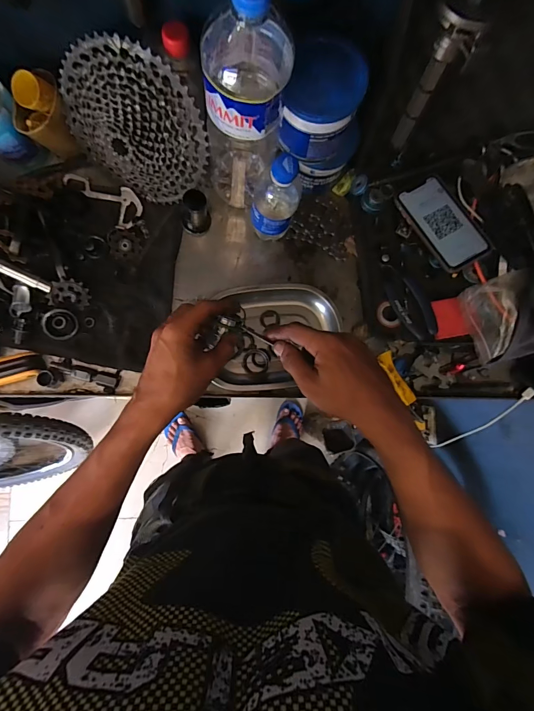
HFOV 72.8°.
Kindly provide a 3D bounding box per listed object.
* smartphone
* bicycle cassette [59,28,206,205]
[{"bbox_3d":[0.263,-0.199,0.543,0.080,0.015,0.151,-28,77,-2],"label":"smartphone"},{"bbox_3d":[-0.175,-0.284,0.463,0.192,0.178,0.048,32,52,-20],"label":"bicycle cassette"}]

